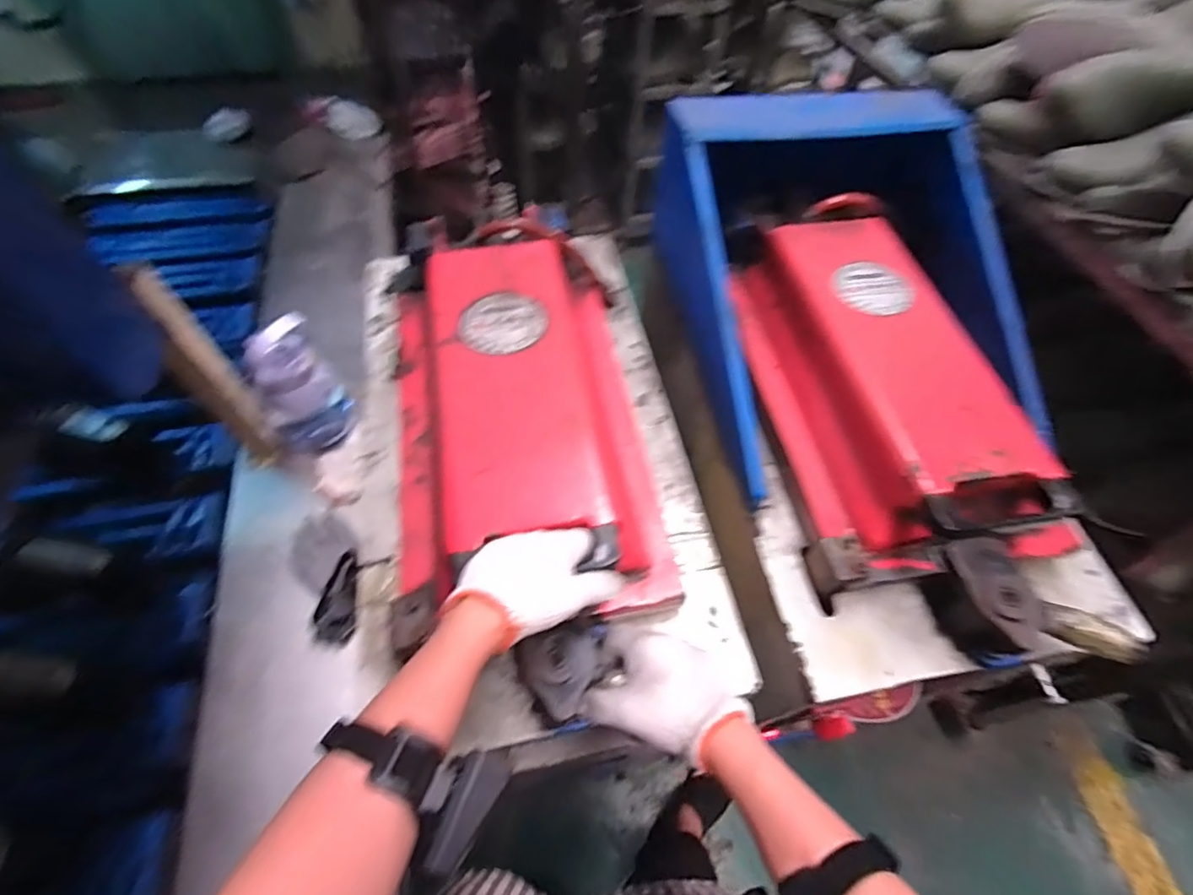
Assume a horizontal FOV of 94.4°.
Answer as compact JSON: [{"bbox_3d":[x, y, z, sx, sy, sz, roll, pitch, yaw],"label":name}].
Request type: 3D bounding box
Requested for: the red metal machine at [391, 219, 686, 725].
[{"bbox_3d":[-0.086,-0.026,0.631,0.286,0.118,0.583,-6,59,-7],"label":"red metal machine"}]

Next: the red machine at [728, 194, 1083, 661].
[{"bbox_3d":[0.352,-0.073,0.674,0.267,0.132,0.589,-3,59,-5],"label":"red machine"}]

